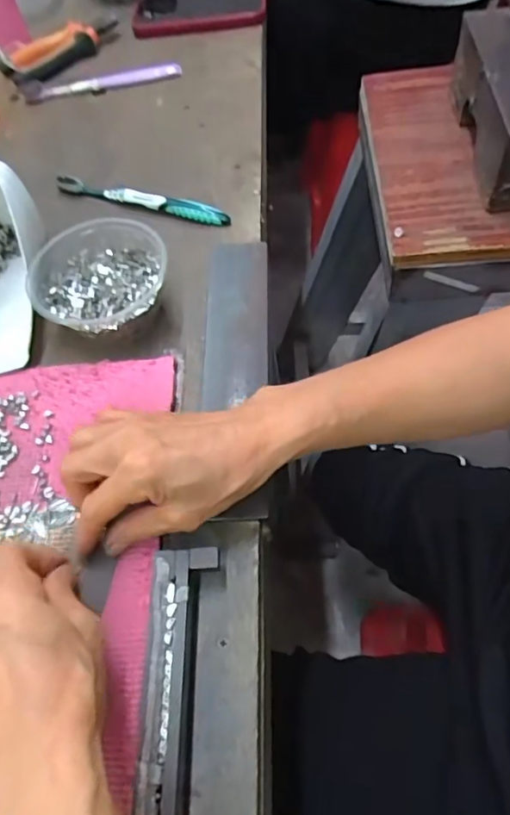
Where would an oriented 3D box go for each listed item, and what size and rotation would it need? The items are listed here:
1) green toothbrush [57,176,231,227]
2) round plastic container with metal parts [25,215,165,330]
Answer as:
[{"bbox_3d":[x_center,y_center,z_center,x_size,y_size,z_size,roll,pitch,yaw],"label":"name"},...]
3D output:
[{"bbox_3d":[-0.110,-0.198,0.519,0.183,0.015,0.012,17,63,17],"label":"green toothbrush"},{"bbox_3d":[-0.122,-0.101,0.440,0.106,0.048,0.107,-16,59,-2],"label":"round plastic container with metal parts"}]

